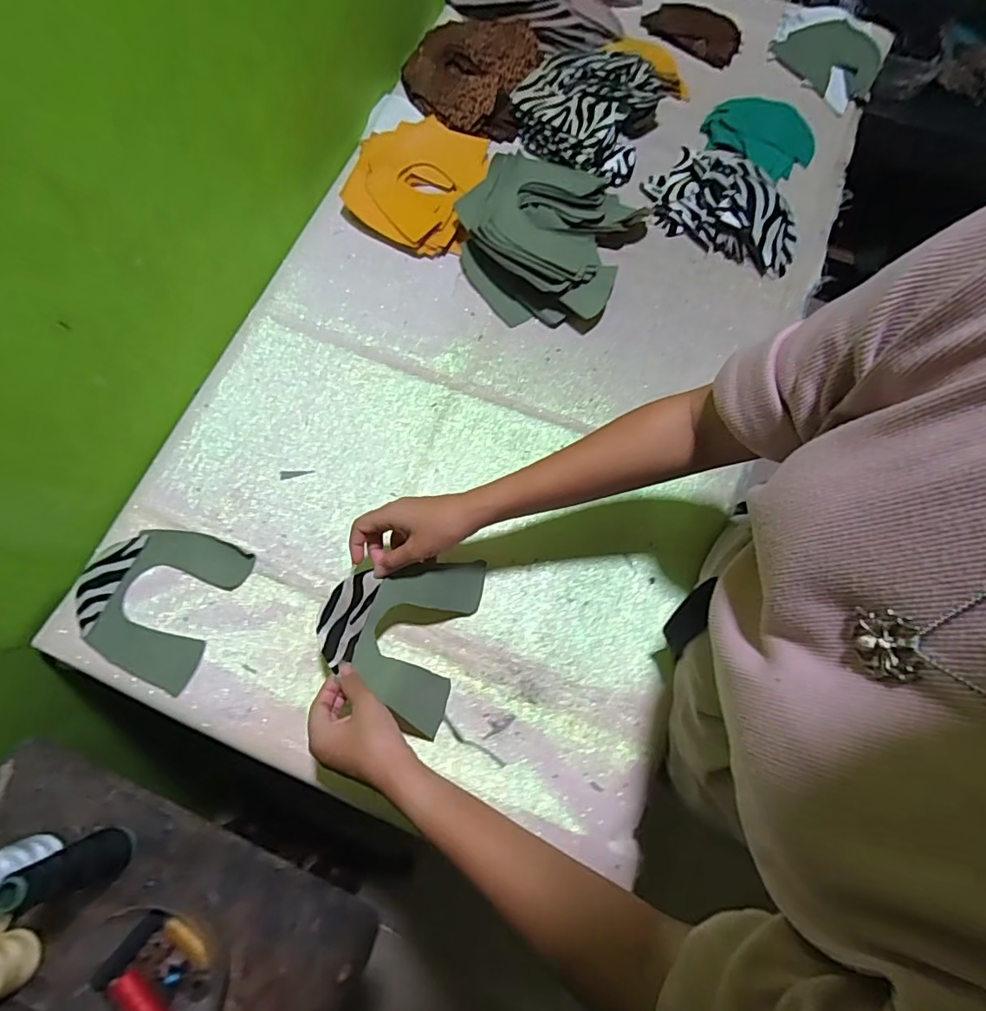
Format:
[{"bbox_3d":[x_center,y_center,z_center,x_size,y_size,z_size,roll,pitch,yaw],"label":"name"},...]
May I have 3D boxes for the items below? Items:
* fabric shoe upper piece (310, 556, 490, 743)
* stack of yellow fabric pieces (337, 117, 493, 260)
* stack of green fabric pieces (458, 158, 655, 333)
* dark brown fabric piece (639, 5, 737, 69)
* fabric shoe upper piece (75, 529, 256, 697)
[{"bbox_3d":[-0.088,0.116,0.505,0.138,0.037,0.150,24,74,-17],"label":"fabric shoe upper piece"},{"bbox_3d":[-0.097,-0.415,0.694,0.156,0.036,0.196,13,73,3],"label":"stack of yellow fabric pieces"},{"bbox_3d":[0.066,-0.324,0.653,0.195,0.062,0.203,23,73,6],"label":"stack of green fabric pieces"},{"bbox_3d":[0.294,-0.689,0.778,0.135,0.010,0.093,40,76,11],"label":"dark brown fabric piece"},{"bbox_3d":[-0.345,0.090,0.547,0.150,0.006,0.144,20,70,4],"label":"fabric shoe upper piece"}]

